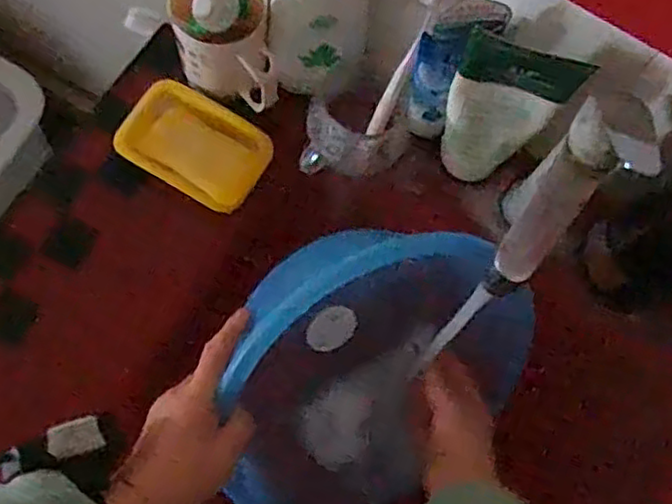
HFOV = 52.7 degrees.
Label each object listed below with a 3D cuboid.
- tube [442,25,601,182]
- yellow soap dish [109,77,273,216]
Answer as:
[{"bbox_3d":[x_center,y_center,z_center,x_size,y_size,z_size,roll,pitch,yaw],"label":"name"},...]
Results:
[{"bbox_3d":[0.132,-0.109,0.556,0.087,0.160,0.036,24,72,7],"label":"tube"},{"bbox_3d":[-0.125,-0.096,0.607,0.122,0.024,0.085,28,73,8],"label":"yellow soap dish"}]

